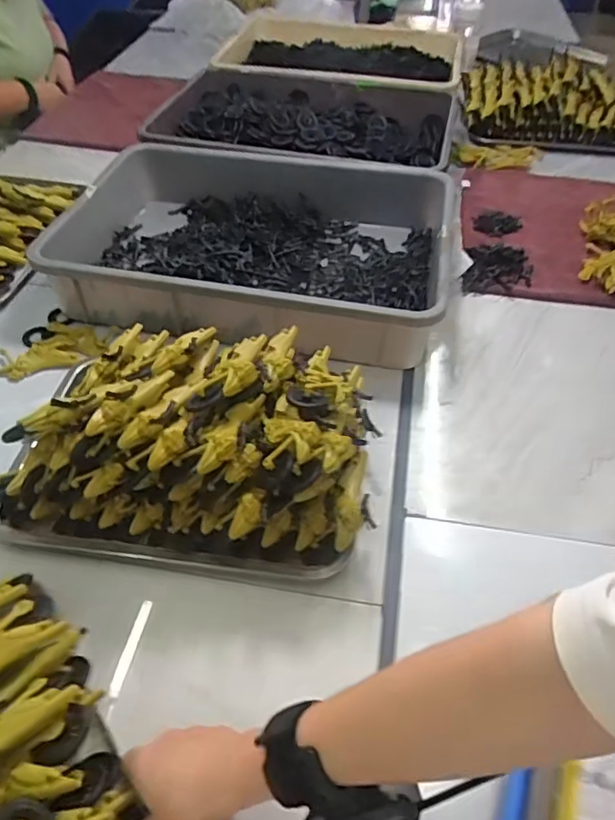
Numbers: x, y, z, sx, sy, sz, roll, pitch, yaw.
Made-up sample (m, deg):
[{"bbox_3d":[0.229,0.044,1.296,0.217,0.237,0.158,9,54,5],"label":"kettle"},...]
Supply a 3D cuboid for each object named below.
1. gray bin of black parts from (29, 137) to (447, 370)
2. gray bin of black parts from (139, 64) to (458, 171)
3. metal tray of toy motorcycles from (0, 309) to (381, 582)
[{"bbox_3d":[-0.078,-0.238,0.845,0.542,0.101,0.348,9,47,6],"label":"gray bin of black parts"},{"bbox_3d":[0.006,-0.529,1.103,0.511,0.086,0.416,11,47,7],"label":"gray bin of black parts"},{"bbox_3d":[-0.113,0.018,0.579,0.351,0.135,0.237,6,47,3],"label":"metal tray of toy motorcycles"}]

